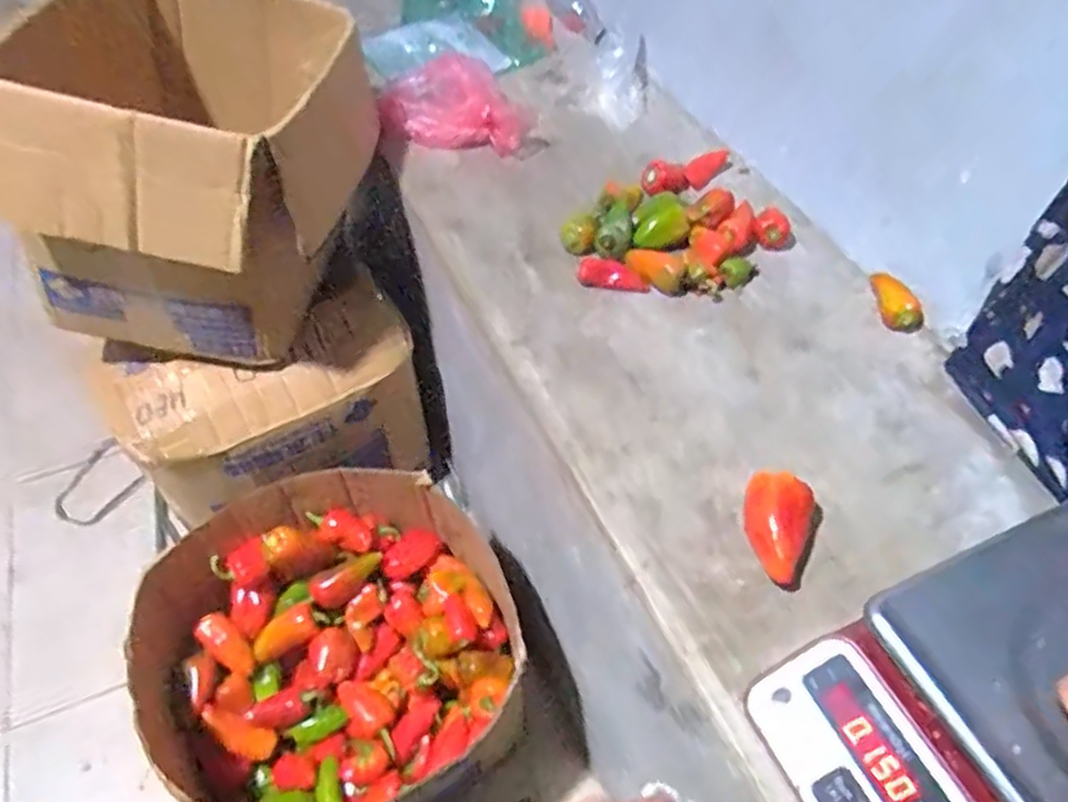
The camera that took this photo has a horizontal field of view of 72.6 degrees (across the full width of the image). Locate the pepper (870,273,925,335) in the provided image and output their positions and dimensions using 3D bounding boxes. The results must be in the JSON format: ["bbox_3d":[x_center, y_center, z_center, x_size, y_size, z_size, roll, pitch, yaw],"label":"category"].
[{"bbox_3d":[0.396,-0.111,0.791,0.039,0.033,0.074,-16,68,-15],"label":"pepper"}]

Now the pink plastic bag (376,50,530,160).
[{"bbox_3d":[-0.110,-0.397,0.973,0.204,0.073,0.113,8,51,4],"label":"pink plastic bag"}]

